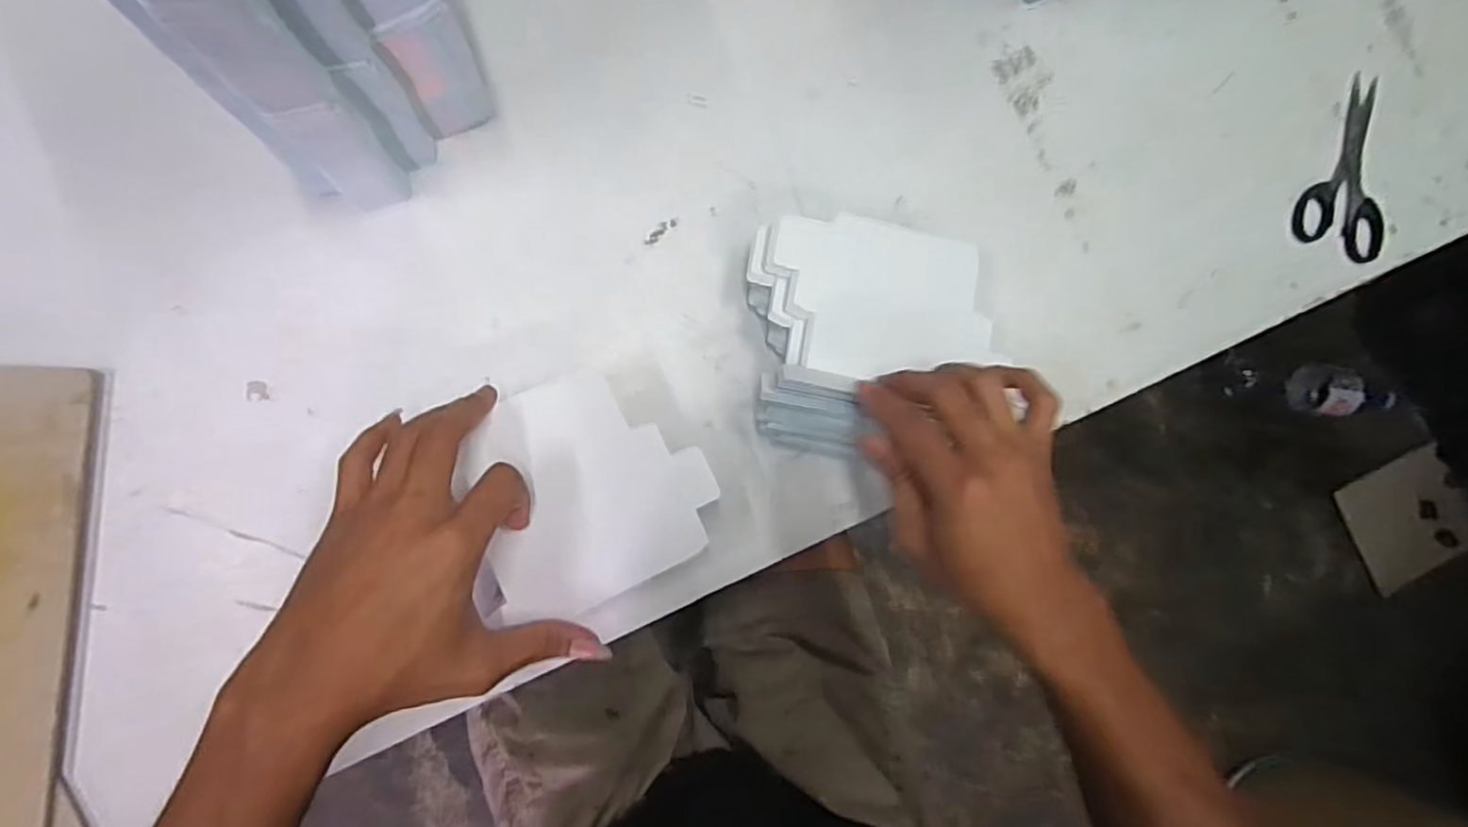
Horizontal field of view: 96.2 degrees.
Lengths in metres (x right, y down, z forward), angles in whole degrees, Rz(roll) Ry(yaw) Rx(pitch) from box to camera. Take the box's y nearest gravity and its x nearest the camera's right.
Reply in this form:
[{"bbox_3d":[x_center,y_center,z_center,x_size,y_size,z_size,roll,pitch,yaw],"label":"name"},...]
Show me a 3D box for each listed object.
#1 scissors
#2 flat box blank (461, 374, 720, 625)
[{"bbox_3d":[0.480,-0.192,0.508,0.072,0.004,0.152,22,82,-4],"label":"scissors"},{"bbox_3d":[-0.086,0.044,0.374,0.135,0.007,0.121,-24,87,-8],"label":"flat box blank"}]

